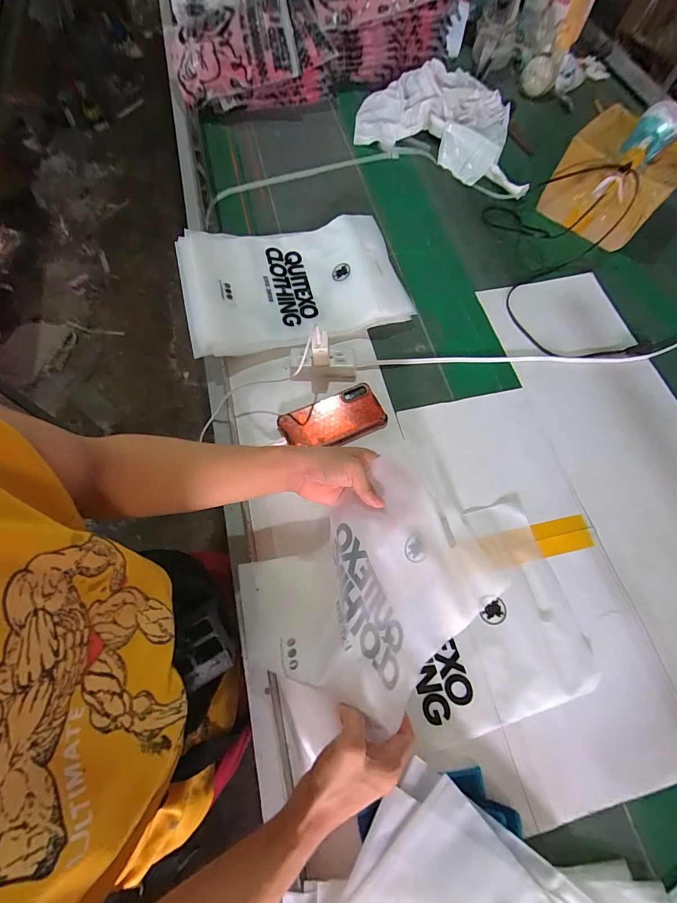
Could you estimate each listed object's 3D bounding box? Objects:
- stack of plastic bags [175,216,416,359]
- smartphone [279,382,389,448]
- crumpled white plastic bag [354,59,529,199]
[{"bbox_3d":[-0.088,-0.320,0.701,0.386,0.051,0.276,-14,67,-7],"label":"stack of plastic bags"},{"bbox_3d":[-0.007,-0.049,0.603,0.162,0.011,0.084,-23,69,-11],"label":"smartphone"},{"bbox_3d":[0.240,-0.808,0.910,0.395,0.082,0.437,6,66,1],"label":"crumpled white plastic bag"}]

